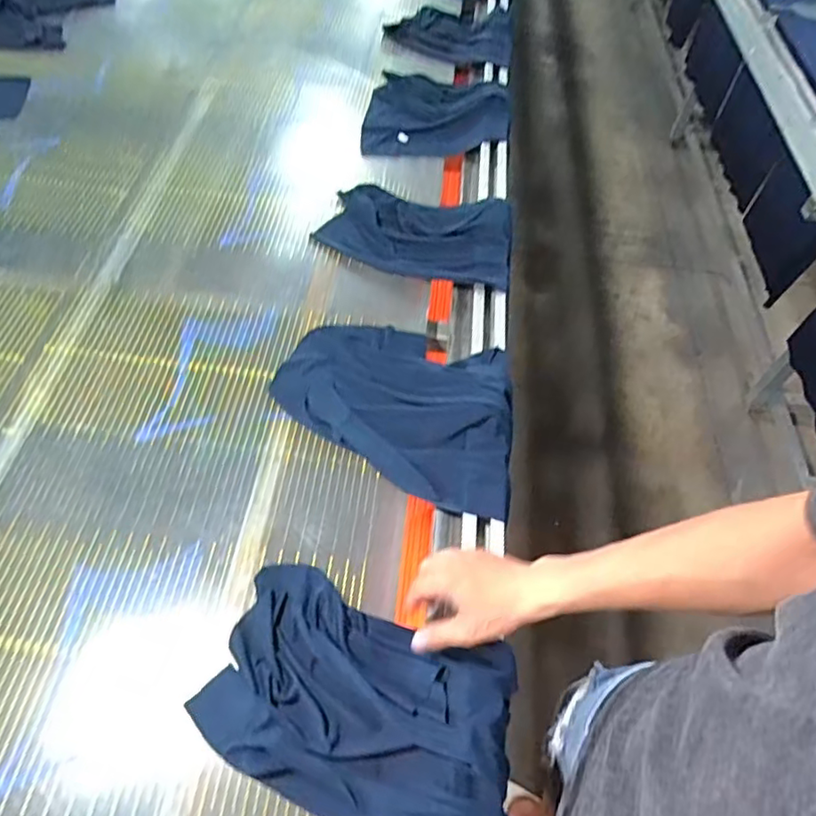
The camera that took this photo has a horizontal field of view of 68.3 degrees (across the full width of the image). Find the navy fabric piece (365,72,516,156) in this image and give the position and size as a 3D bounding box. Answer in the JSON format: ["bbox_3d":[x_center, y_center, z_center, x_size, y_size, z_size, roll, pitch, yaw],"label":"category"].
[{"bbox_3d":[0.063,-0.622,1.287,0.299,0.049,0.336,7,54,0],"label":"navy fabric piece"}]

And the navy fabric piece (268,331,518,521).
[{"bbox_3d":[-0.013,-0.015,0.830,0.358,0.049,0.253,18,57,9],"label":"navy fabric piece"}]

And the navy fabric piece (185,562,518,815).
[{"bbox_3d":[-0.042,0.295,0.602,0.317,0.040,0.198,21,57,10],"label":"navy fabric piece"}]

